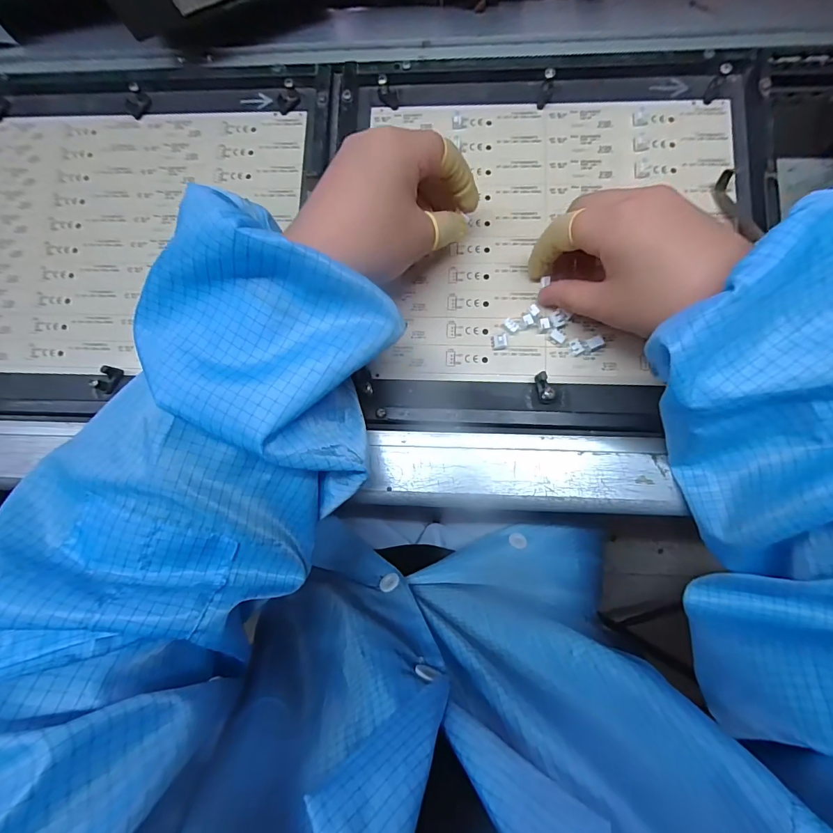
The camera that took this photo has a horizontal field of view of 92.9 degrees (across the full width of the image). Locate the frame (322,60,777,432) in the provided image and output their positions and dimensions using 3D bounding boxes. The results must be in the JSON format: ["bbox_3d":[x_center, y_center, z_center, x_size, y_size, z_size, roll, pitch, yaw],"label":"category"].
[{"bbox_3d":[0.089,-0.127,0.276,0.300,0.016,0.273,1,83,4],"label":"frame"}]

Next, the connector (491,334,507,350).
[{"bbox_3d":[0.057,-0.051,0.272,0.011,0.007,0.009,-3,83,3],"label":"connector"}]

